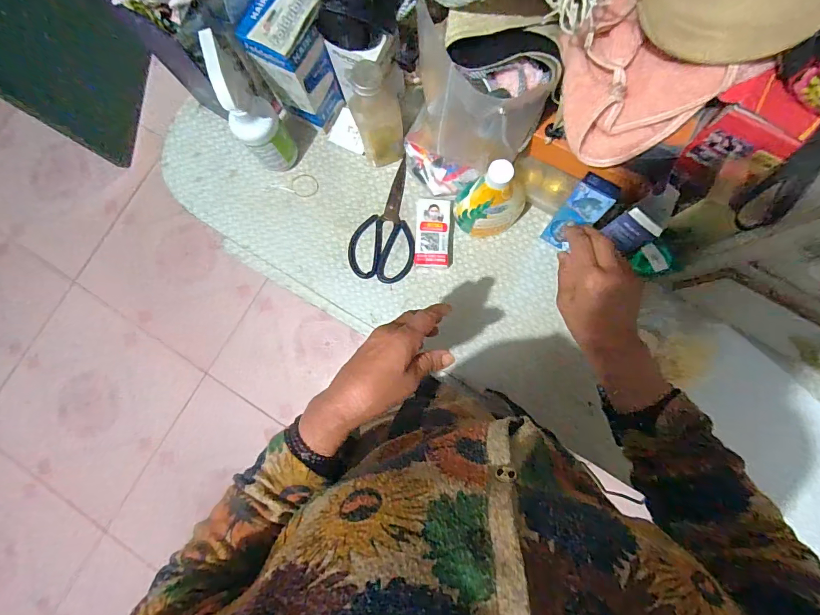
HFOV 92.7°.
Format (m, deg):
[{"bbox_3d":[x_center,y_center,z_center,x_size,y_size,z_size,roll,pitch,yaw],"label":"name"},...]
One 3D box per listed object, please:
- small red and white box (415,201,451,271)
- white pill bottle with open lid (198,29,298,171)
[{"bbox_3d":[0.035,-0.113,0.597,0.050,0.030,0.102,3,84,4],"label":"small red and white box"},{"bbox_3d":[-0.219,-0.260,0.537,0.062,0.195,0.079,-38,83,0],"label":"white pill bottle with open lid"}]

